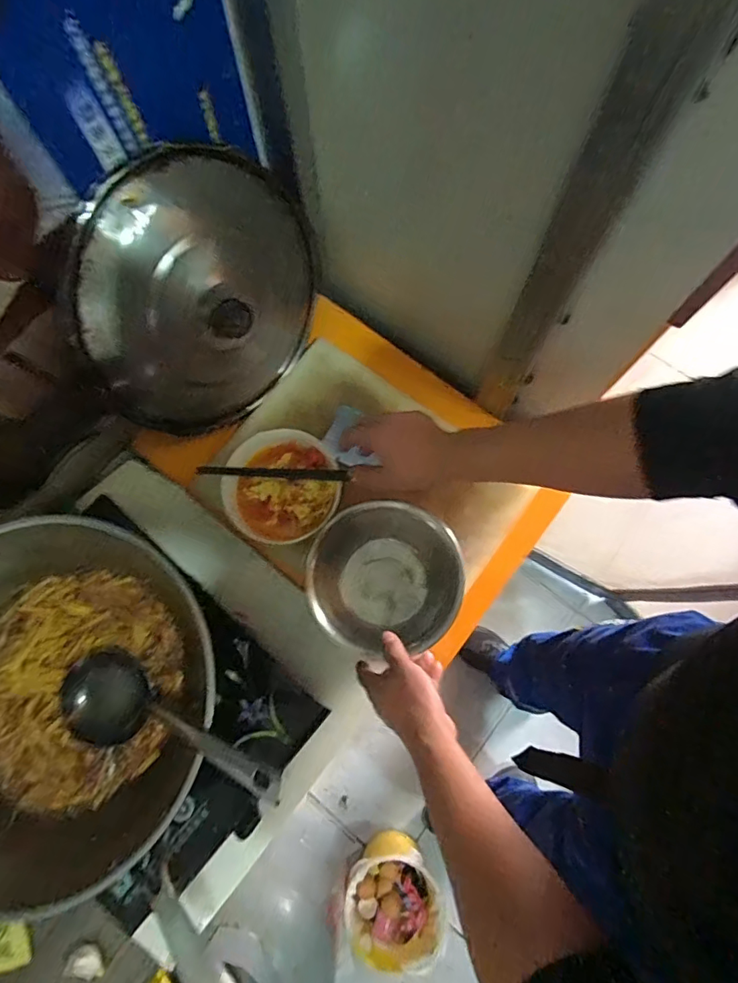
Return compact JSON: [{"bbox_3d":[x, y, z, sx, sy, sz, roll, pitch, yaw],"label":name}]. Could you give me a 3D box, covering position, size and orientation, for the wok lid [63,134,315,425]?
[{"bbox_3d":[-0.198,-0.229,0.604,0.085,0.315,0.329,36,81,34],"label":"wok lid"}]

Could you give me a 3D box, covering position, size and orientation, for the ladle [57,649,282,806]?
[{"bbox_3d":[-0.200,0.222,0.462,0.225,0.052,0.092,11,75,29],"label":"ladle"}]

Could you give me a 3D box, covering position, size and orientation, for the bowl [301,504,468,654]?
[{"bbox_3d":[0.017,0.112,0.634,0.170,0.101,0.180,21,77,6],"label":"bowl"}]

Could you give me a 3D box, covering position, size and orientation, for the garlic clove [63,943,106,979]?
[{"bbox_3d":[-0.315,0.525,0.553,0.043,0.017,0.027,11,76,4],"label":"garlic clove"}]

